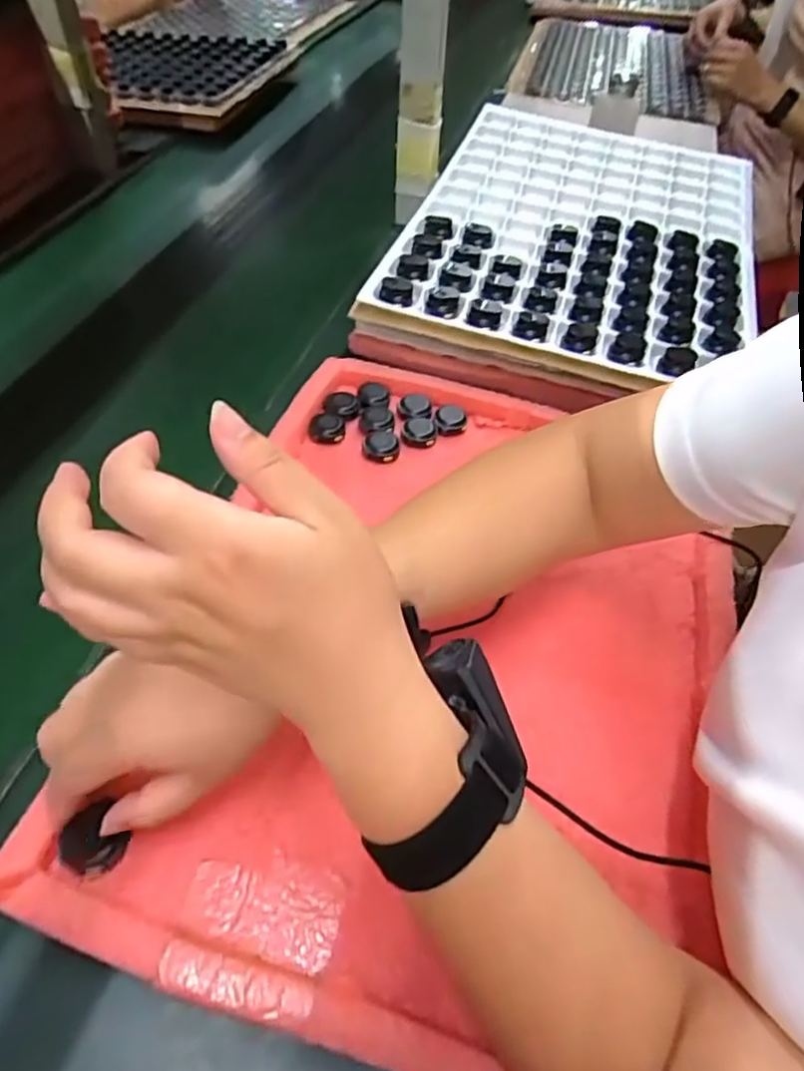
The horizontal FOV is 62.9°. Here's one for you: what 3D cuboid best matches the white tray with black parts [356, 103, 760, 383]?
[{"bbox_3d":[0.205,-0.352,0.728,0.353,0.032,0.499,15,51,9],"label":"white tray with black parts"}]

